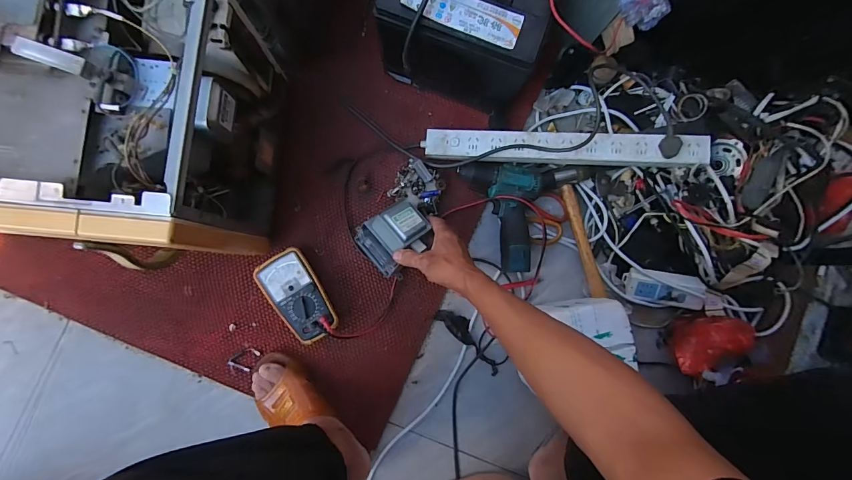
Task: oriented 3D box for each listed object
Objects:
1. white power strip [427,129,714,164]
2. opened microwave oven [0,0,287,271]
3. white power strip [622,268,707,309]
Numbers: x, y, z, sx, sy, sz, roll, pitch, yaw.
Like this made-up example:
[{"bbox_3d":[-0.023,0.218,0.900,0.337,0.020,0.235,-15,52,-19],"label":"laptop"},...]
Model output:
[{"bbox_3d":[0.242,-0.164,0.695,0.493,0.039,0.062,4,85,9],"label":"white power strip"},{"bbox_3d":[-0.505,-0.158,0.548,0.485,0.268,0.355,5,86,-4],"label":"opened microwave oven"},{"bbox_3d":[0.434,0.087,0.699,0.125,0.027,0.057,10,84,26],"label":"white power strip"}]

